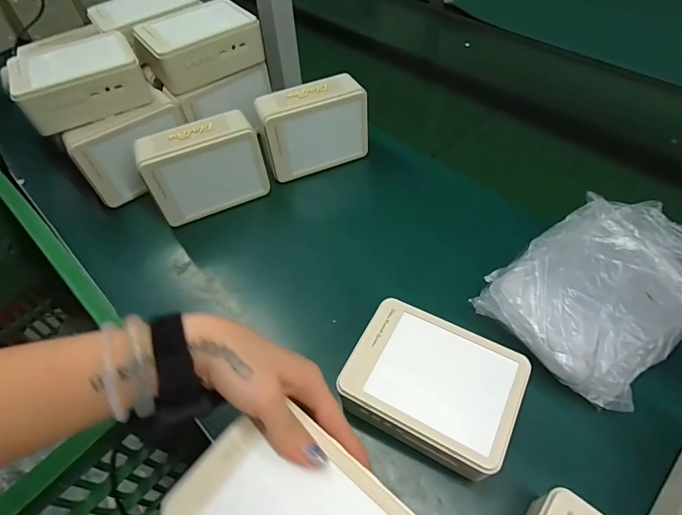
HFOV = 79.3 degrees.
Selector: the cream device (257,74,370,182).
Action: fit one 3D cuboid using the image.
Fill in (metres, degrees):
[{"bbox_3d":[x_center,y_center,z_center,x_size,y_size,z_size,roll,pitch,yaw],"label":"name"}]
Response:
[{"bbox_3d":[-0.036,-0.173,0.546,0.139,0.097,0.055,-22,53,-15],"label":"cream device"}]

